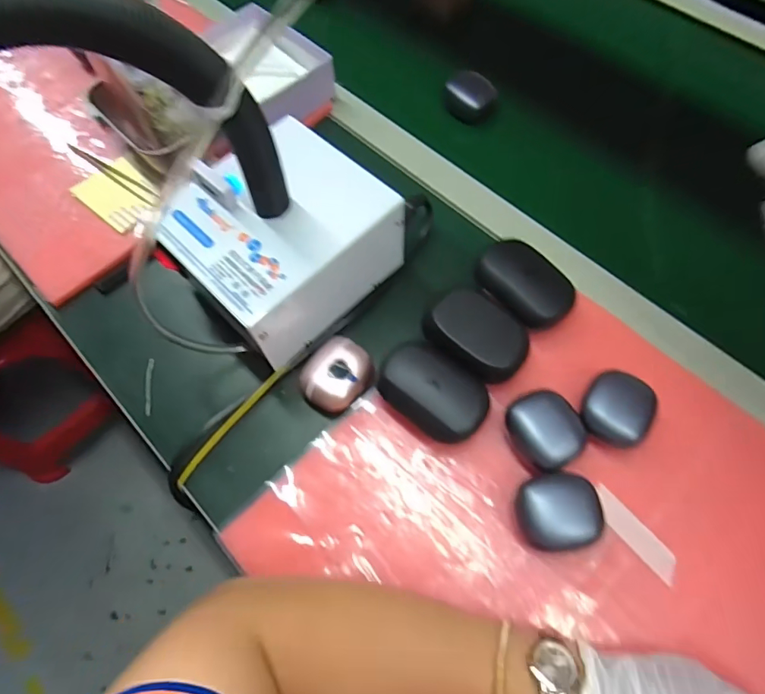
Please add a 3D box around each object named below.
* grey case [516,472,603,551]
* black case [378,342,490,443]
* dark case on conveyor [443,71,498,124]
[{"bbox_3d":[0.122,0.115,0.333,0.055,0.025,0.049,-6,65,-2],"label":"grey case"},{"bbox_3d":[0.038,0.036,0.366,0.084,0.030,0.057,36,71,16],"label":"black case"},{"bbox_3d":[0.098,-0.279,0.528,0.045,0.025,0.054,-37,70,-15],"label":"dark case on conveyor"}]

